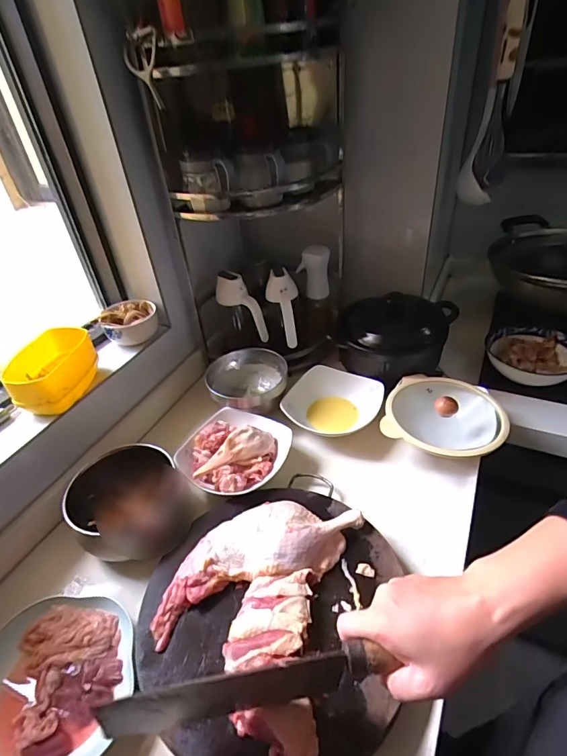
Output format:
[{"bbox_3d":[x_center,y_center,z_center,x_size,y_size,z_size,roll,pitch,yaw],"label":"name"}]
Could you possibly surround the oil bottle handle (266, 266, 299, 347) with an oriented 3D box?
[{"bbox_3d":[0.004,-0.138,0.837,0.060,0.152,0.035,-10,6,-5],"label":"oil bottle handle"}]

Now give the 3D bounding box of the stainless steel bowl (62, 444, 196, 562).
[{"bbox_3d":[-0.233,0.183,0.625,0.151,0.082,0.172,-32,45,-29],"label":"stainless steel bowl"}]

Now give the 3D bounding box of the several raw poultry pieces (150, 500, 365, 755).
[{"bbox_3d":[-0.034,0.253,0.500,0.203,0.045,0.255,8,40,18],"label":"several raw poultry pieces"}]

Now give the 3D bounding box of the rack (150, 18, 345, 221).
[{"bbox_3d":[-0.050,-0.417,0.692,0.284,0.236,0.190,-4,38,3],"label":"rack"}]

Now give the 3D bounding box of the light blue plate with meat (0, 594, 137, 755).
[{"bbox_3d":[-0.262,0.350,0.470,0.186,0.042,0.188,-4,38,3],"label":"light blue plate with meat"}]

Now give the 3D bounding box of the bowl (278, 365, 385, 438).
[{"bbox_3d":[0.088,0.052,0.782,0.150,0.056,0.164,-4,38,3],"label":"bowl"}]

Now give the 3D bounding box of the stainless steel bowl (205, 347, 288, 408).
[{"bbox_3d":[-0.068,0.014,0.815,0.146,0.081,0.145,-4,38,3],"label":"stainless steel bowl"}]

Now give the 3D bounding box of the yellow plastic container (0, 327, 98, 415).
[{"bbox_3d":[-0.368,-0.010,0.662,0.092,0.074,0.136,-2,38,6],"label":"yellow plastic container"}]

